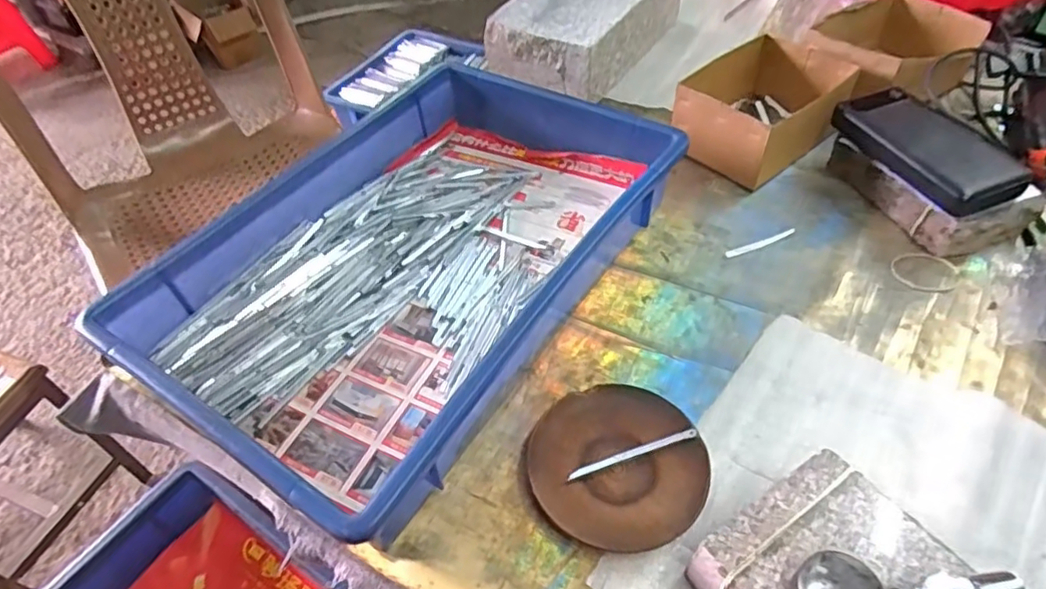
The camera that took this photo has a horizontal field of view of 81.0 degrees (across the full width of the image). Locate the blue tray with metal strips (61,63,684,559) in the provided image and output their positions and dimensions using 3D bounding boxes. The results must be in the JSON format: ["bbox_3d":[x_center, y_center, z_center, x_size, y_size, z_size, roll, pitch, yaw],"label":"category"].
[{"bbox_3d":[-0.085,-0.038,0.517,0.280,0.080,0.424,25,56,23],"label":"blue tray with metal strips"}]

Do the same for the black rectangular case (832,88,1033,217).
[{"bbox_3d":[0.359,-0.133,0.545,0.075,0.028,0.153,-19,51,-13],"label":"black rectangular case"}]

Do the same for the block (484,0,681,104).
[{"bbox_3d":[0.080,-0.340,0.758,0.140,0.080,0.239,24,55,23],"label":"block"}]

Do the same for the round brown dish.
[{"bbox_3d":[0.062,0.114,0.409,0.113,0.016,0.110,-2,49,3],"label":"round brown dish"}]

